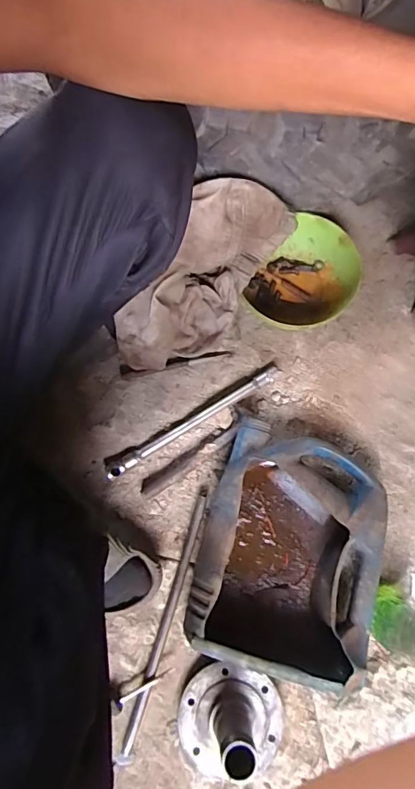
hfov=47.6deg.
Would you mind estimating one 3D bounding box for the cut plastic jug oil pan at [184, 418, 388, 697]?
[{"bbox_3d":[0.120,0.213,0.667,0.244,0.090,0.310,15,75,2],"label":"cut plastic jug oil pan"}]

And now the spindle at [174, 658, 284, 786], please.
[{"bbox_3d":[0.030,0.415,0.576,0.132,0.130,0.122,0,75,-2],"label":"spindle"}]

